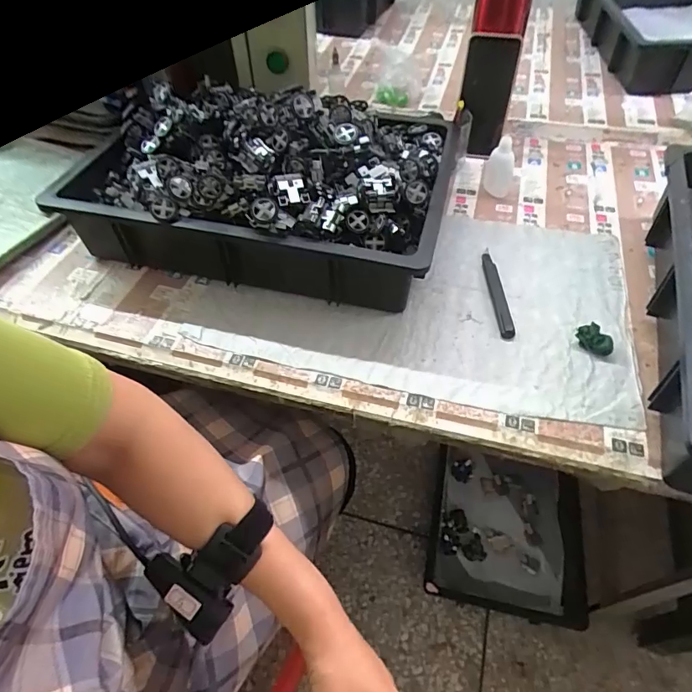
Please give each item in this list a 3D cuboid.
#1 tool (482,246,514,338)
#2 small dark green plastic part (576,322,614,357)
[{"bbox_3d":[0.182,-0.066,0.570,0.018,0.006,0.145,-1,50,2],"label":"tool"},{"bbox_3d":[0.267,-0.007,0.509,0.039,0.019,0.025,34,59,27],"label":"small dark green plastic part"}]

